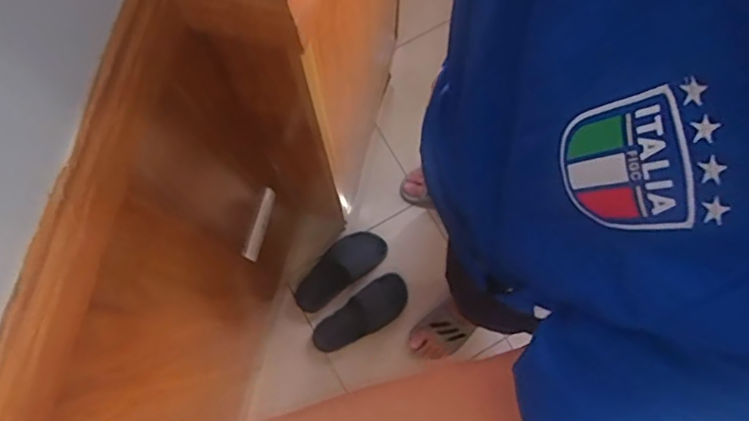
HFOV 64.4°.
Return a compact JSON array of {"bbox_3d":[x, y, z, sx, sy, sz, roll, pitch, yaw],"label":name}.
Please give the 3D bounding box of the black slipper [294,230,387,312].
[{"bbox_3d":[-0.088,0.139,1.437,0.259,0.060,0.107,-36,80,-7],"label":"black slipper"}]

